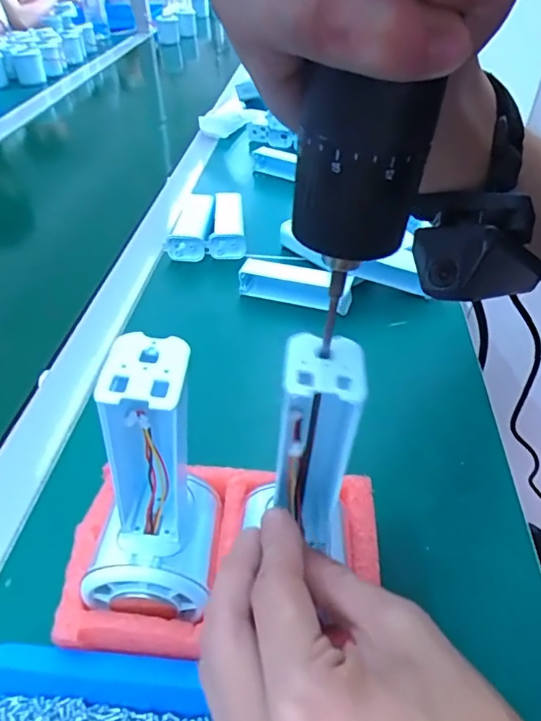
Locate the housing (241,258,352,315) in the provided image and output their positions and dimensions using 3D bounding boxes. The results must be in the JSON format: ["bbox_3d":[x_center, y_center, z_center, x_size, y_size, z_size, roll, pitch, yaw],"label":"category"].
[{"bbox_3d":[0.023,-0.069,0.475,0.102,0.032,0.023,14,43,14],"label":"housing"}]

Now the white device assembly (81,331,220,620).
[{"bbox_3d":[-0.049,0.047,0.209,0.051,0.122,0.055,5,41,5],"label":"white device assembly"}]

